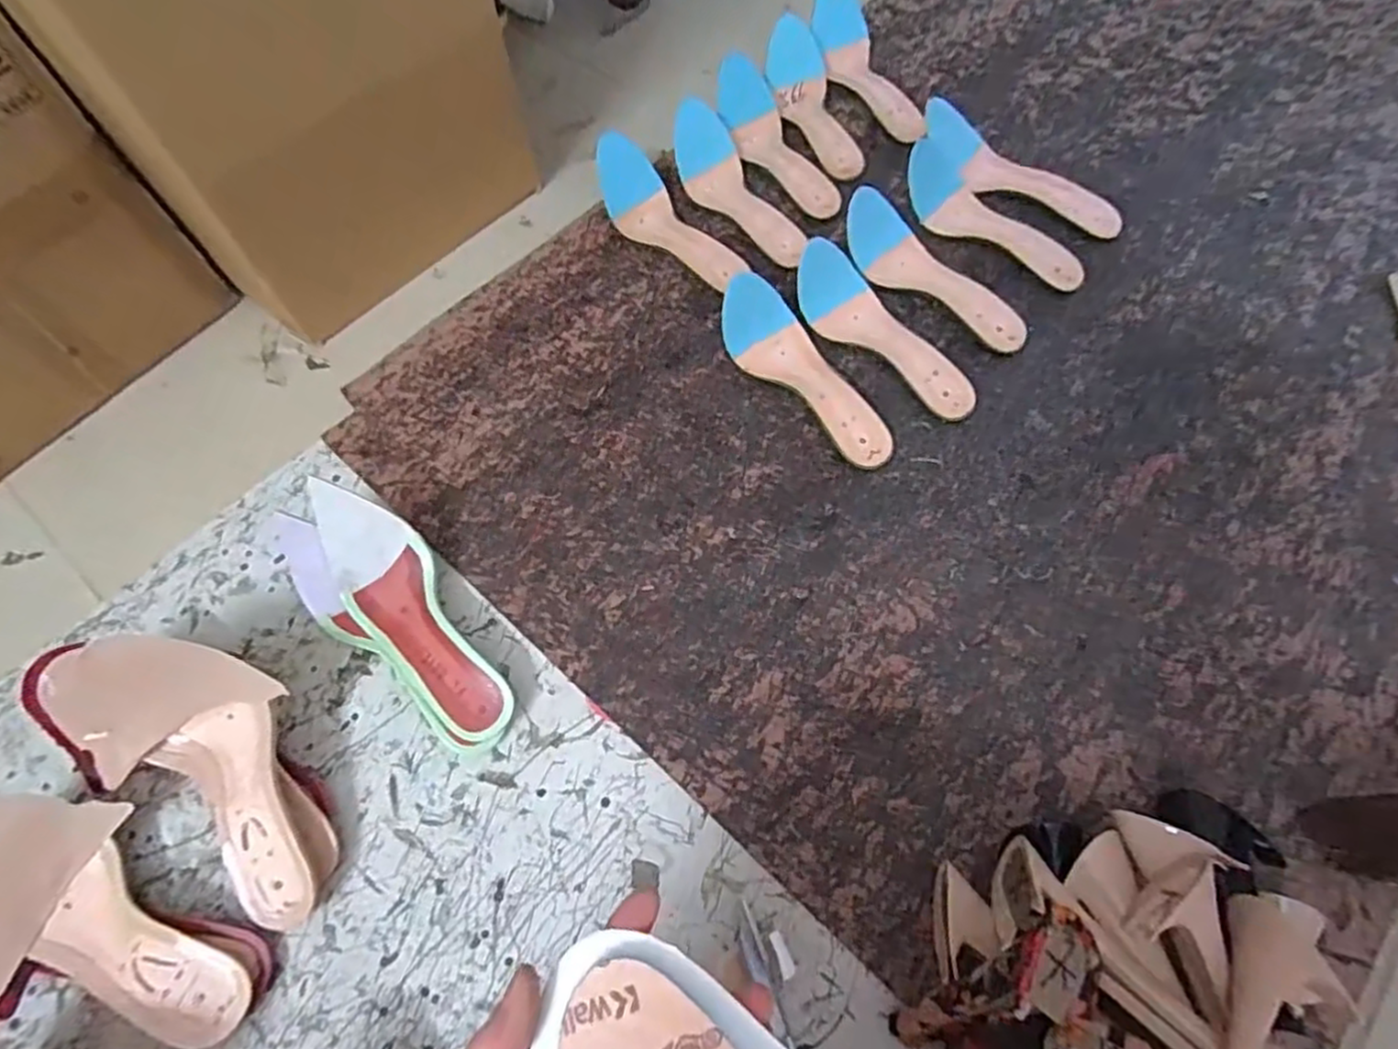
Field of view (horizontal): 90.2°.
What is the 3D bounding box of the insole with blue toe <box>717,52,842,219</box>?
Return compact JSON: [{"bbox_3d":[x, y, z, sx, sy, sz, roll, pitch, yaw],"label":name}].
[{"bbox_3d":[0.086,-0.441,0.796,0.085,0.053,0.231,-16,65,-7],"label":"insole with blue toe"}]

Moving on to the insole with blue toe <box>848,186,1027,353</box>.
[{"bbox_3d":[0.238,-0.255,0.694,0.214,0.056,0.063,37,70,17],"label":"insole with blue toe"}]

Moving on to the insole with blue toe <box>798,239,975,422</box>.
[{"bbox_3d":[0.184,-0.188,0.667,0.209,0.058,0.071,39,71,18],"label":"insole with blue toe"}]

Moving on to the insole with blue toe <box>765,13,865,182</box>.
[{"bbox_3d":[0.134,-0.507,0.826,0.073,0.051,0.233,-13,64,-5],"label":"insole with blue toe"}]

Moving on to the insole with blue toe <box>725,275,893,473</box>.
[{"bbox_3d":[0.102,-0.141,0.649,0.068,0.042,0.211,-38,81,-16],"label":"insole with blue toe"}]

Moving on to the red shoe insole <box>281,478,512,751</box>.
[{"bbox_3d":[-0.237,0.064,0.549,0.250,0.067,0.098,35,70,17],"label":"red shoe insole"}]

